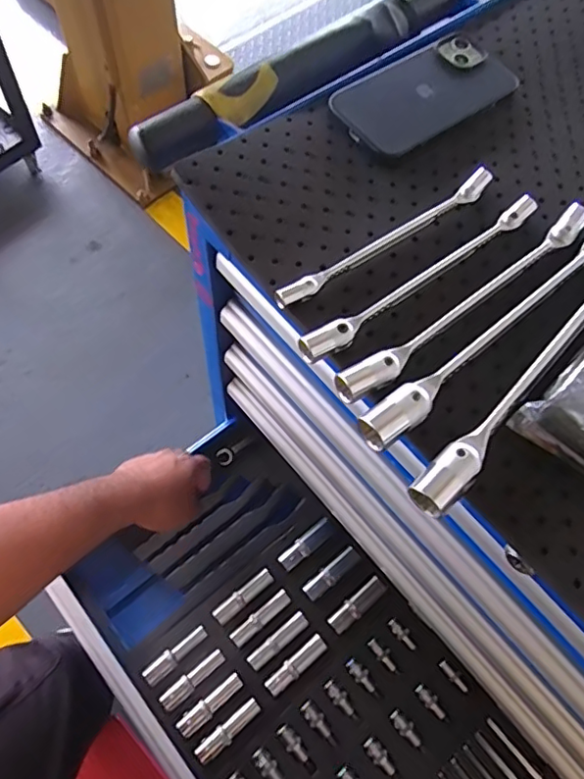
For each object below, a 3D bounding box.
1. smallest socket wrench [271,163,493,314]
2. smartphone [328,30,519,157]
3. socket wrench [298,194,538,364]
[{"bbox_3d":[0.067,-0.101,0.386,0.185,0.010,0.015,-34,71,-17],"label":"smallest socket wrench"},{"bbox_3d":[0.104,-0.228,0.447,0.148,0.013,0.073,-34,71,-17],"label":"smartphone"},{"bbox_3d":[0.088,-0.075,0.375,0.204,0.016,0.017,-34,71,-18],"label":"socket wrench"}]

